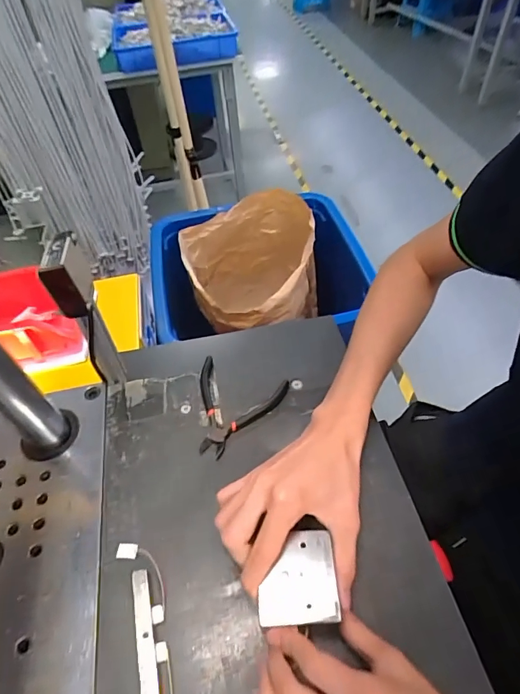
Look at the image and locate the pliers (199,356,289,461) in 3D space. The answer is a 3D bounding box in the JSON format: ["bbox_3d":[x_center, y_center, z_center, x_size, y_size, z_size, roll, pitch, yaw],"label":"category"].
[{"bbox_3d":[-0.037,0.069,0.470,0.104,0.010,0.113,18,54,17],"label":"pliers"}]

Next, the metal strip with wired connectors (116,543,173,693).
[{"bbox_3d":[-0.086,0.235,0.340,0.032,0.013,0.163,-18,52,-12],"label":"metal strip with wired connectors"}]

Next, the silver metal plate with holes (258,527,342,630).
[{"bbox_3d":[0.028,0.179,0.330,0.059,0.007,0.062,-4,51,-1],"label":"silver metal plate with holes"}]

